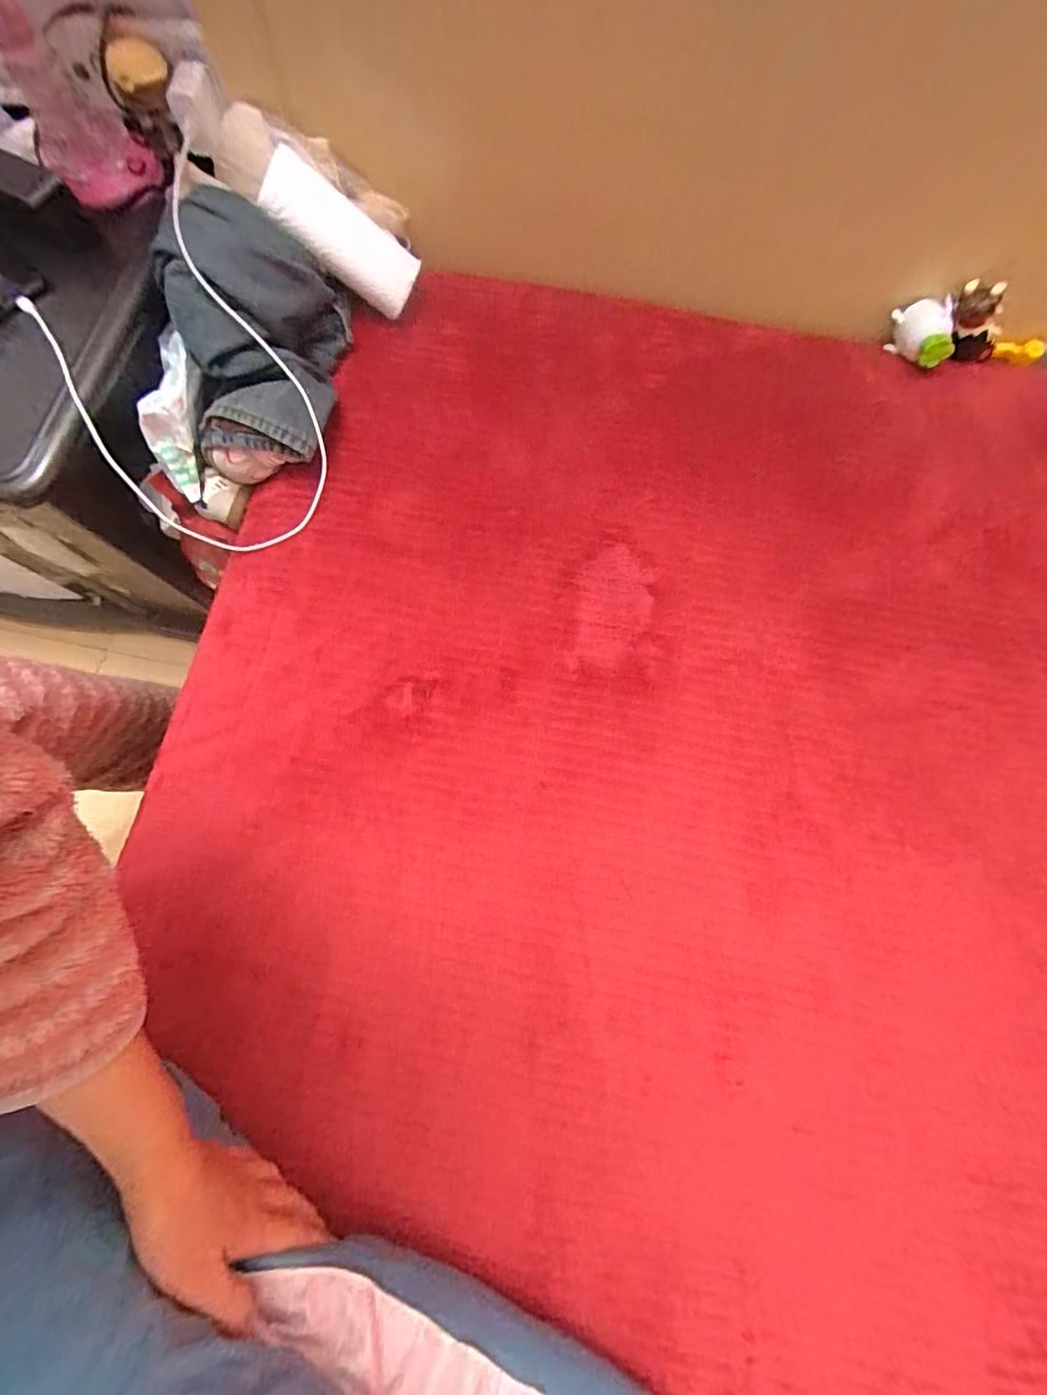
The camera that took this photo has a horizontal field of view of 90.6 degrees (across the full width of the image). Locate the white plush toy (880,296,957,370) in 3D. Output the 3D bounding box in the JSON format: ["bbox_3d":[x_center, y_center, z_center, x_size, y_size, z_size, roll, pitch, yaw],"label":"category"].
[{"bbox_3d":[0.523,-0.478,0.683,0.075,0.049,0.072,13,75,3],"label":"white plush toy"}]

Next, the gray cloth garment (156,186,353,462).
[{"bbox_3d":[-0.312,-0.401,0.583,0.187,0.129,0.240,8,77,2],"label":"gray cloth garment"}]

